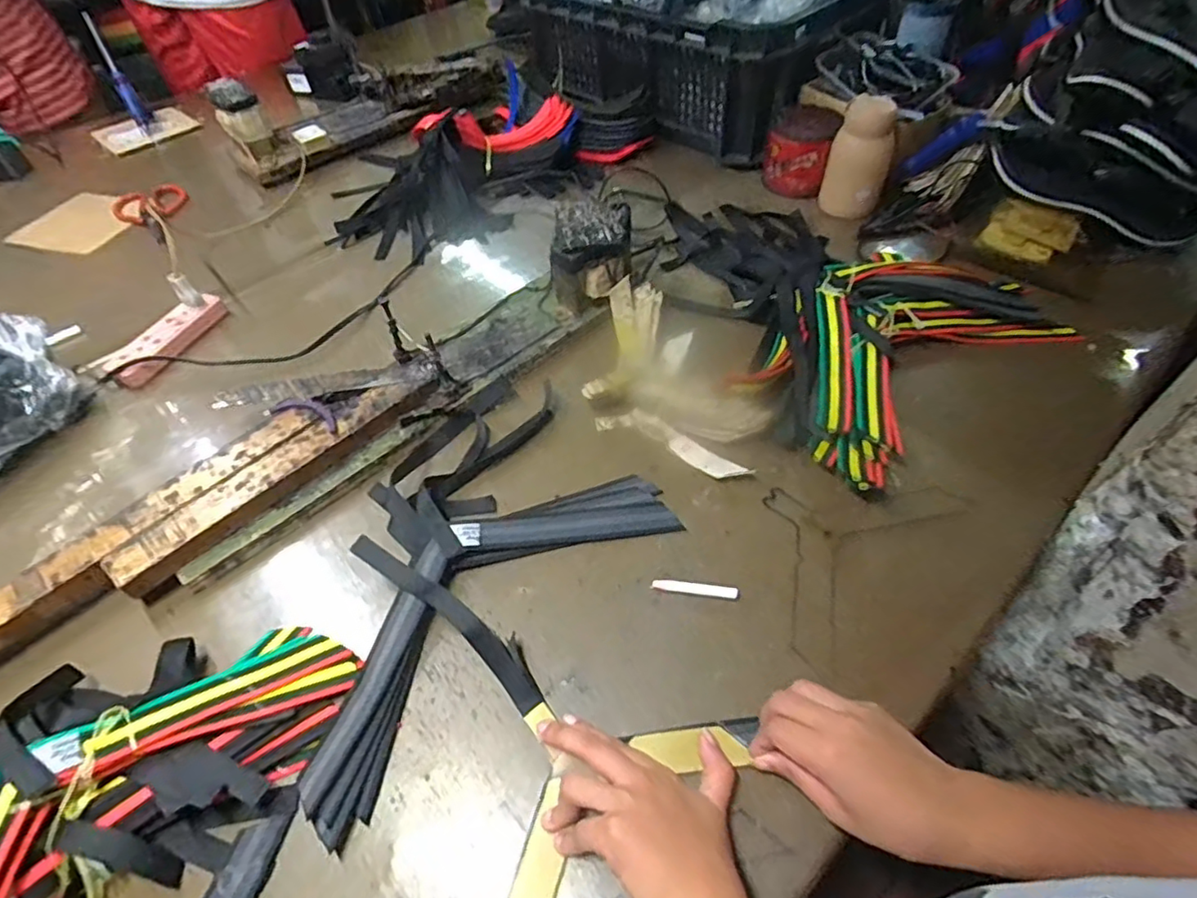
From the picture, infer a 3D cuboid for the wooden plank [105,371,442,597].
[{"bbox_3d":[-0.285,0.016,0.556,0.047,0.018,0.301,35,61,27],"label":"wooden plank"}]

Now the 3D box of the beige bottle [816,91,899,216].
[{"bbox_3d":[0.342,-0.379,0.791,0.076,0.128,0.067,16,54,16],"label":"beige bottle"}]

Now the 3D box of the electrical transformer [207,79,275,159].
[{"bbox_3d":[-0.576,-0.534,0.978,0.068,0.096,0.072,-27,58,-19],"label":"electrical transformer"}]

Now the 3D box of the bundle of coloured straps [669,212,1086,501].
[{"bbox_3d":[0.272,-0.179,0.701,0.371,0.059,0.464,-23,54,-14],"label":"bundle of coloured straps"}]

